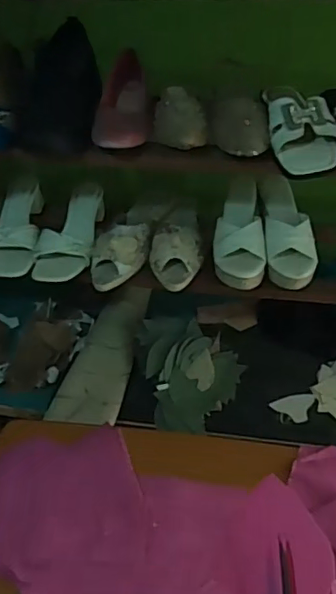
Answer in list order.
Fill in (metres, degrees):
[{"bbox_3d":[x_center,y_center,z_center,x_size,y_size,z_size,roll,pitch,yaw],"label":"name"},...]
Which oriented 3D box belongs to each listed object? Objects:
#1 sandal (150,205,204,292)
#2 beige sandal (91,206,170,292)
[{"bbox_3d":[0.014,-0.104,0.961,0.090,0.062,0.213,-2,45,3],"label":"sandal"},{"bbox_3d":[-0.071,-0.109,0.967,0.087,0.060,0.230,10,47,15],"label":"beige sandal"}]

